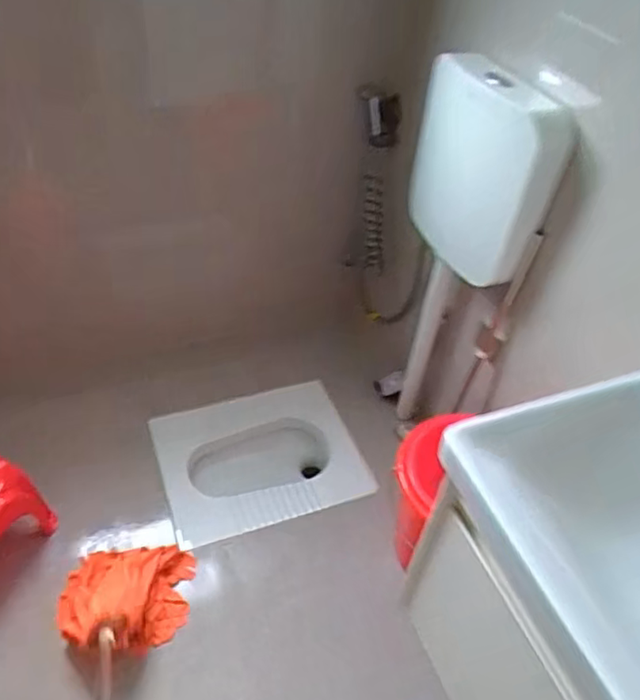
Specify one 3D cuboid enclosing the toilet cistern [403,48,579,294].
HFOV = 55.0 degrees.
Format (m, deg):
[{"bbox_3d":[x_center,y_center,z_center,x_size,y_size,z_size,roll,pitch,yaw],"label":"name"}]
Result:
[{"bbox_3d":[0.343,-0.400,1.356,0.142,0.393,0.382,-11,48,-18],"label":"toilet cistern"}]

